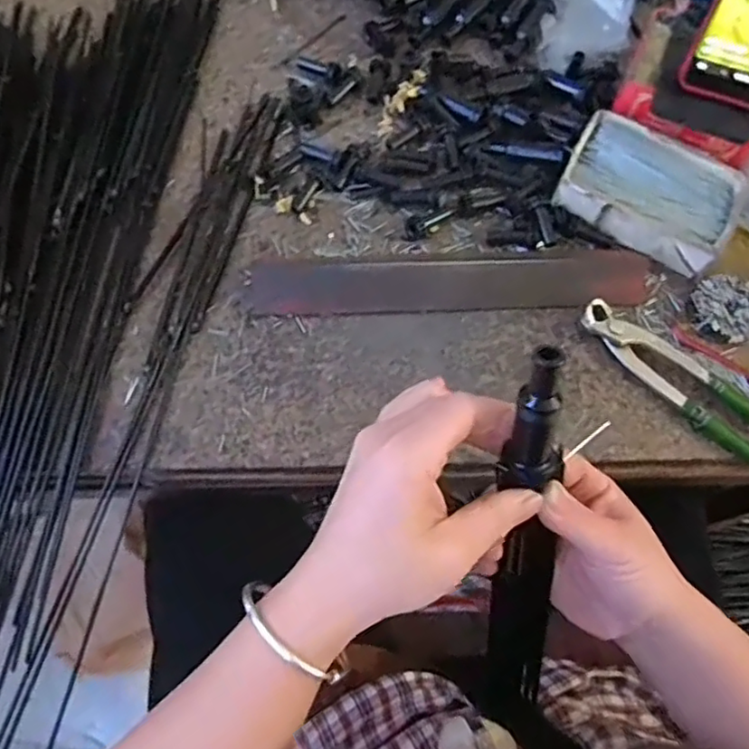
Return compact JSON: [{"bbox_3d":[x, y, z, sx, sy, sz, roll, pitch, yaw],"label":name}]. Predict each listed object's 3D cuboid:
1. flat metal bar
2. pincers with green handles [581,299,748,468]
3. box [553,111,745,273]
[{"bbox_3d":[0.059,-0.069,0.451,0.303,0.011,0.044,-3,67,-2],"label":"flat metal bar"},{"bbox_3d":[0.232,0.014,0.427,0.197,0.021,0.043,40,72,14],"label":"pincers with green handles"},{"bbox_3d":[0.214,-0.144,0.477,0.124,0.030,0.091,27,69,10],"label":"box"}]

